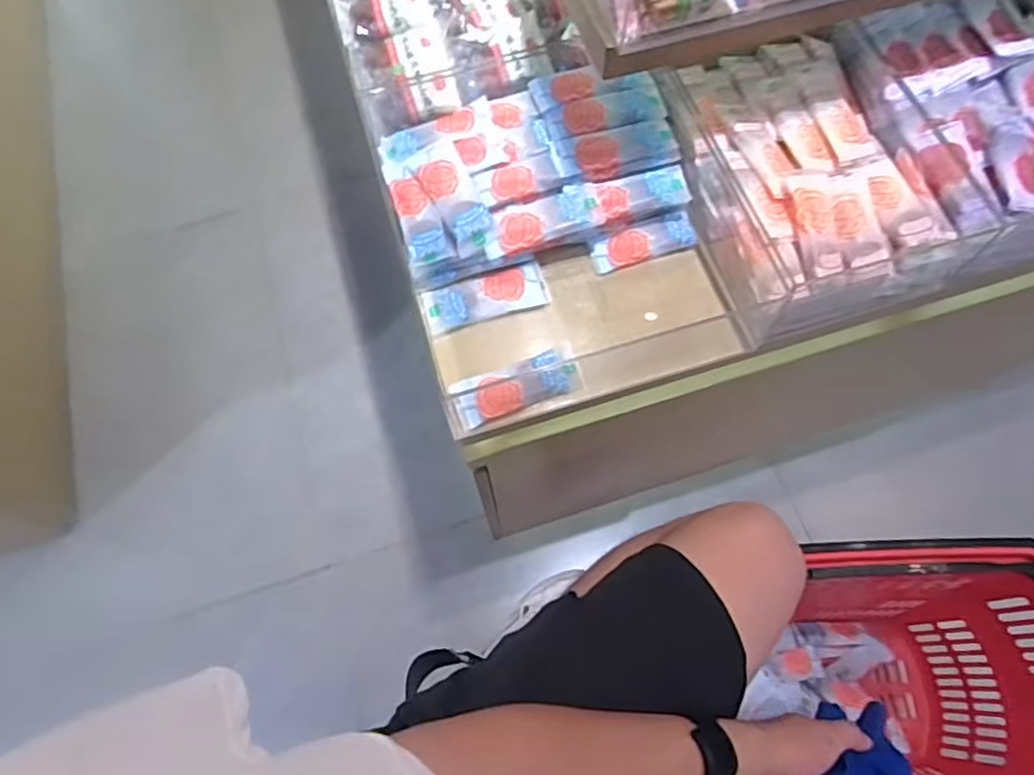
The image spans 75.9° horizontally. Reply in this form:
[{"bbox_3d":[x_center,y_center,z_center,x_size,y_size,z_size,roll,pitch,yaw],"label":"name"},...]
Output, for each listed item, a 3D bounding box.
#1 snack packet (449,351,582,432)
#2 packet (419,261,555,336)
[{"bbox_3d":[0.000,-0.002,0.605,0.112,0.014,0.042,-20,68,-7],"label":"snack packet"},{"bbox_3d":[-0.031,-0.088,0.648,0.117,0.008,0.045,-16,67,-6],"label":"packet"}]

